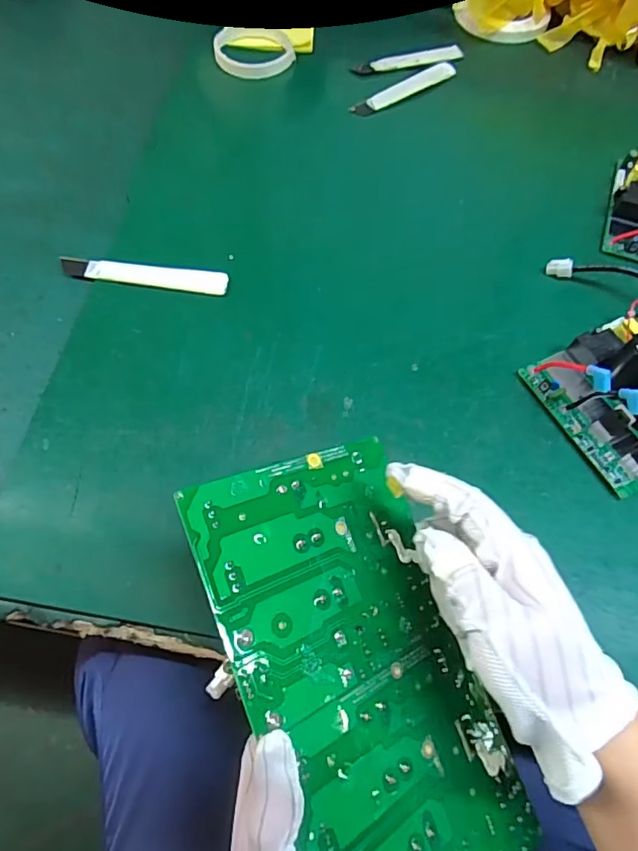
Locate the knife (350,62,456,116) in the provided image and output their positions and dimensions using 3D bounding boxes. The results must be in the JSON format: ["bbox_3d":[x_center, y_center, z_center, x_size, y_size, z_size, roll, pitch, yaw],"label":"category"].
[{"bbox_3d":[0.097,-0.372,0.583,0.142,0.004,0.027,-34,70,-18],"label":"knife"}]

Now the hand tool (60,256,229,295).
[{"bbox_3d":[-0.148,-0.130,0.451,0.139,0.004,0.023,7,64,0],"label":"hand tool"}]

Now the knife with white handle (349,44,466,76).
[{"bbox_3d":[0.105,-0.419,0.610,0.141,0.006,0.024,-21,67,-13],"label":"knife with white handle"}]

